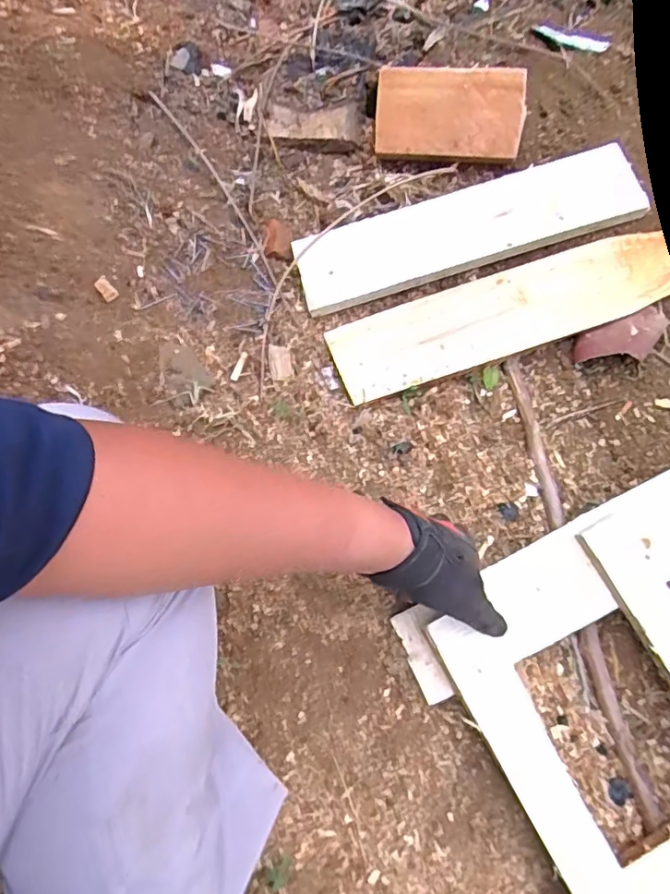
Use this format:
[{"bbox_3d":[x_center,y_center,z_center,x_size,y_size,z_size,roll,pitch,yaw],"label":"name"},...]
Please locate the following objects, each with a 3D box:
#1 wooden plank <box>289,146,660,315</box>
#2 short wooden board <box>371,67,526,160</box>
[{"bbox_3d":[0.151,-0.249,0.633,0.389,0.025,0.090,-17,69,-4],"label":"wooden plank"},{"bbox_3d":[0.130,-0.381,0.649,0.165,0.017,0.093,5,110,9],"label":"short wooden board"}]

